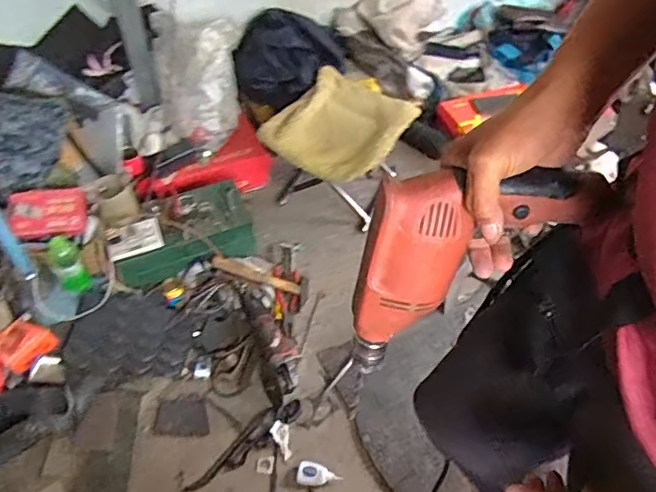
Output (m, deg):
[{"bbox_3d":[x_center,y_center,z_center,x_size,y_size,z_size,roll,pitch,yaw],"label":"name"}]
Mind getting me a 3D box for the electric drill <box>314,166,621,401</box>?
[{"bbox_3d":[0.110,0.019,0.490,0.199,0.201,0.063,-9,50,-10],"label":"electric drill"}]

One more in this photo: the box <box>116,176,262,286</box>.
[{"bbox_3d":[-0.360,-0.037,1.402,0.340,0.119,0.173,-19,52,-17],"label":"box"}]

